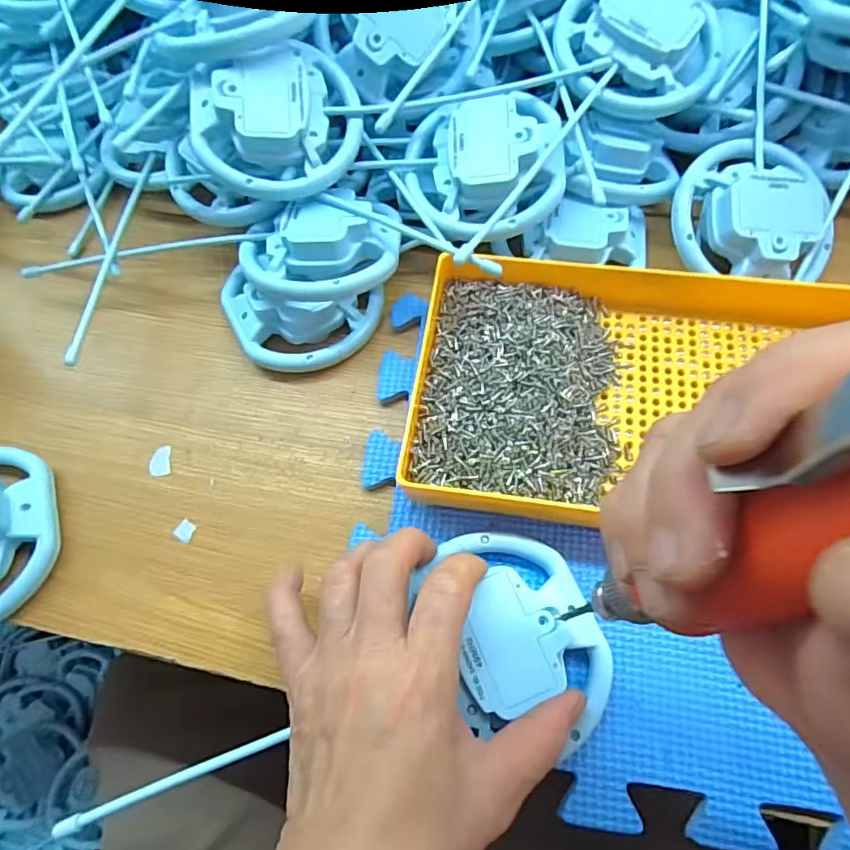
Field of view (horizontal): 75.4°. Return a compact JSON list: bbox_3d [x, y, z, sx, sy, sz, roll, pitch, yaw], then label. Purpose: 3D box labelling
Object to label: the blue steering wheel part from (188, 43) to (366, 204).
[{"bbox_3d":[-0.089,-0.185,0.333,0.098,0.037,0.082,-22,92,-11],"label":"blue steering wheel part"}]

